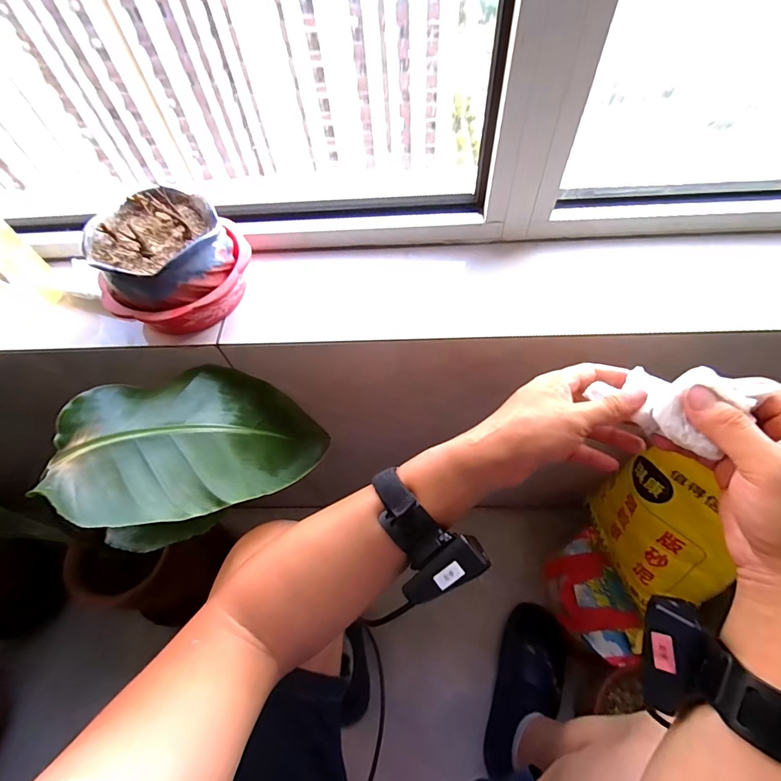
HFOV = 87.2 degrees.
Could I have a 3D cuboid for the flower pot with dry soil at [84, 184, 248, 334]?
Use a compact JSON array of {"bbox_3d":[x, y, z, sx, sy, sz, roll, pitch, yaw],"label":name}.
[{"bbox_3d":[-0.228,-0.135,0.438,0.147,0.090,0.140,-11,60,-2],"label":"flower pot with dry soil"}]

